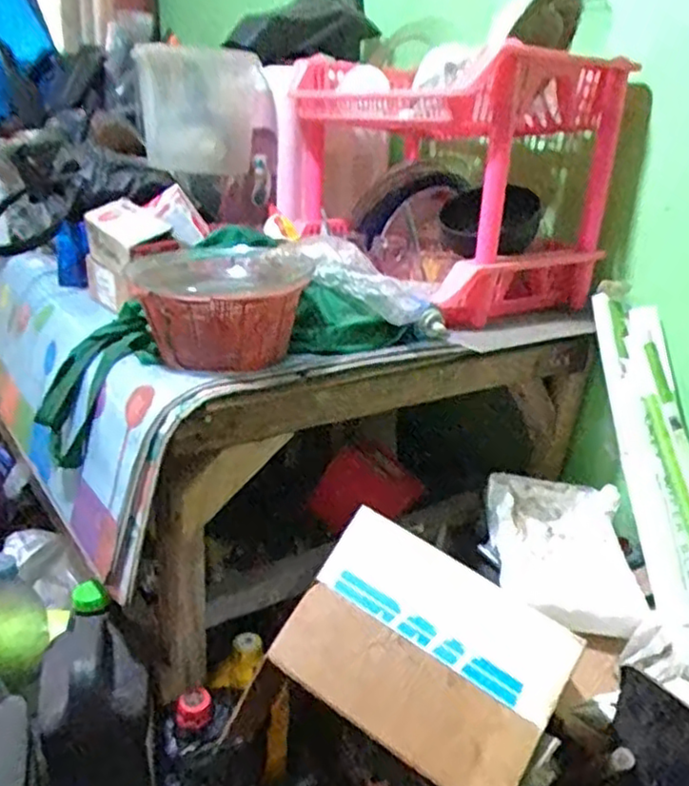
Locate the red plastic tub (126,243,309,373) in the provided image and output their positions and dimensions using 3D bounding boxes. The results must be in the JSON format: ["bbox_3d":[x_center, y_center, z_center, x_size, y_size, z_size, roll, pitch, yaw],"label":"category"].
[{"bbox_3d":[-0.138,-0.099,0.785,0.189,0.111,0.193,3,21,-1],"label":"red plastic tub"}]

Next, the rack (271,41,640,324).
[{"bbox_3d":[0.144,-0.339,1.087,0.334,0.337,0.469,-11,24,-32],"label":"rack"}]

